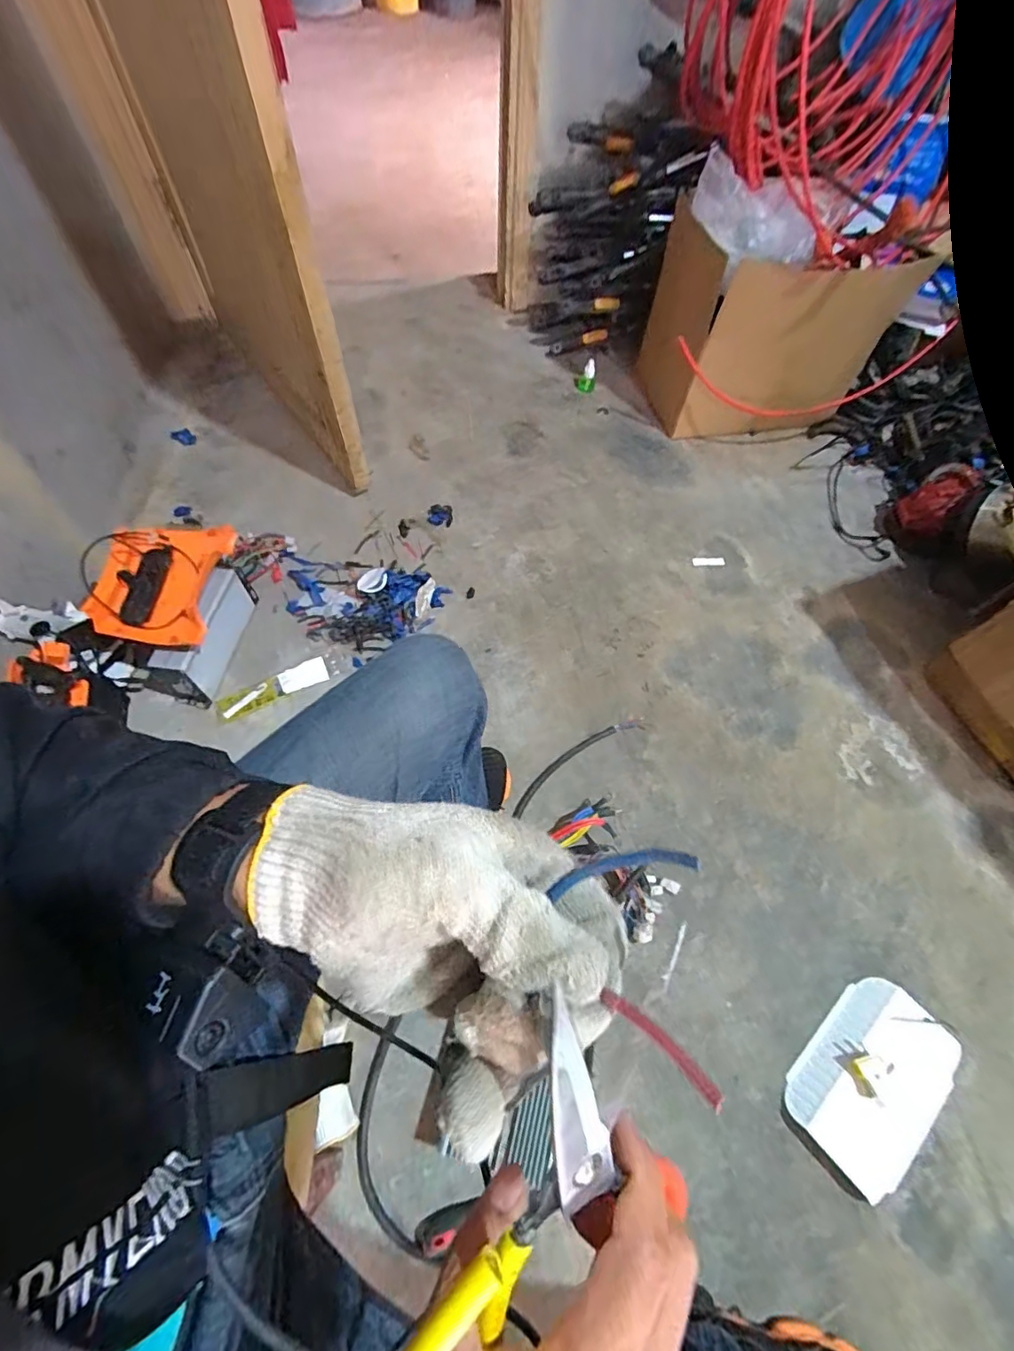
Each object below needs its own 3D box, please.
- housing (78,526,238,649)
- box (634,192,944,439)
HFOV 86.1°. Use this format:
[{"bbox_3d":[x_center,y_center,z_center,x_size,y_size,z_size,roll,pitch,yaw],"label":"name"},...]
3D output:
[{"bbox_3d":[-0.601,-0.171,0.932,0.187,0.065,0.252,2,62,-1],"label":"housing"},{"bbox_3d":[0.589,-0.843,1.295,0.481,0.365,0.377,-1,61,-2],"label":"box"}]

